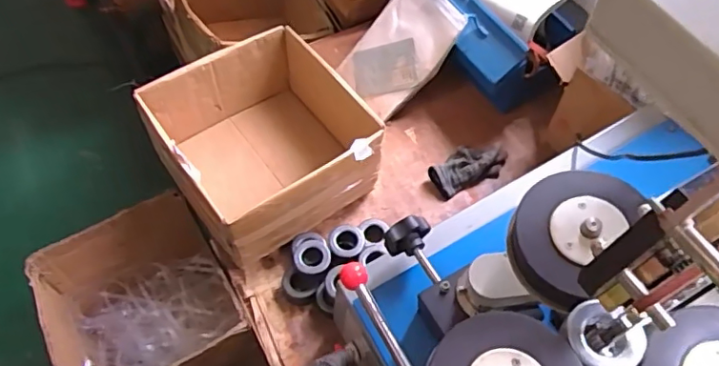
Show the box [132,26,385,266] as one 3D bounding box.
[{"bbox_3d":[-0.167,-0.073,0.992,0.348,0.182,0.335,-29,63,-19],"label":"box"}]

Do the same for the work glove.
[{"bbox_3d":[0.215,-0.036,1.063,0.157,0.040,0.085,-27,62,-18],"label":"work glove"}]

